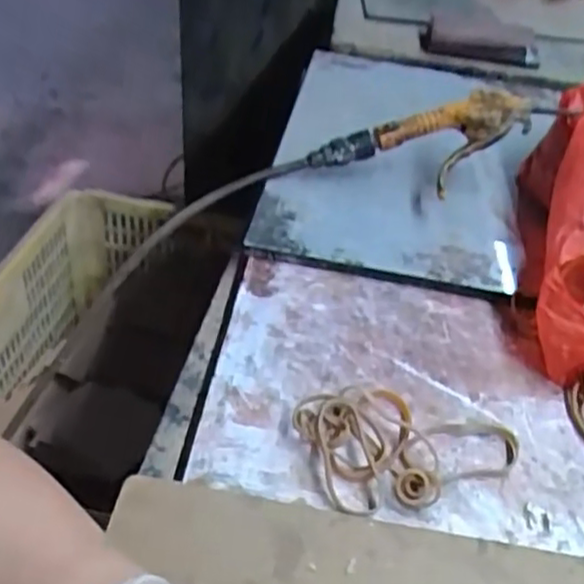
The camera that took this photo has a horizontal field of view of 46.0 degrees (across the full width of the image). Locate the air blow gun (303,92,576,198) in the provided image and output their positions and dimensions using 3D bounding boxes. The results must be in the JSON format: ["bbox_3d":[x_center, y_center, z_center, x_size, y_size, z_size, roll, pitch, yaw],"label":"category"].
[{"bbox_3d":[0.132,-0.125,0.588,0.231,0.045,0.079,-13,42,-4],"label":"air blow gun"}]

